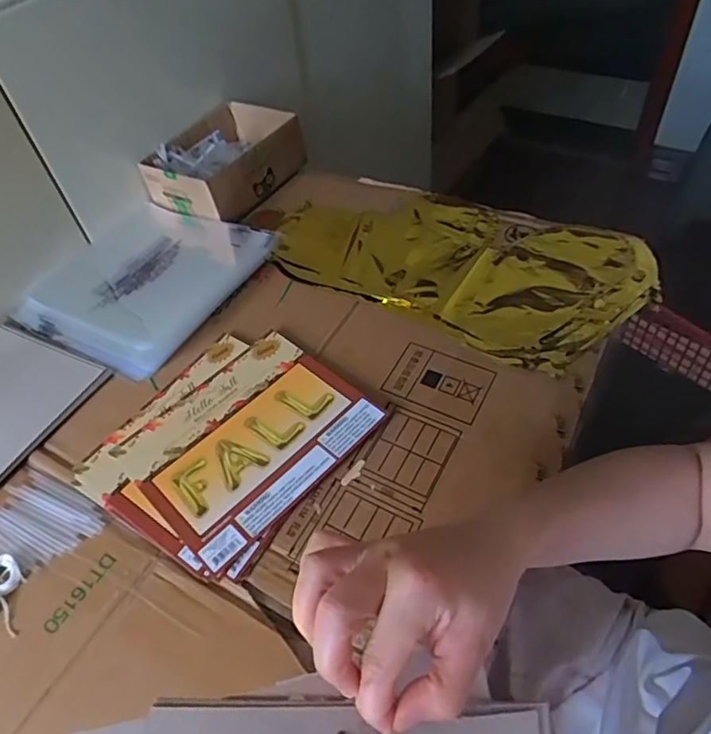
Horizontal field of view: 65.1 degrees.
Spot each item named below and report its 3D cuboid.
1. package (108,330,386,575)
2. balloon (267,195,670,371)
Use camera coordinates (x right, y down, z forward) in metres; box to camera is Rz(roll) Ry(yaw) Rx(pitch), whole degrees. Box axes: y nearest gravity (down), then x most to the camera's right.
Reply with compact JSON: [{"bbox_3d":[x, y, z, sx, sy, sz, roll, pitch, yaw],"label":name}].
[{"bbox_3d":[-0.095,0.060,0.496,0.159,0.011,0.188,35,62,30],"label":"package"},{"bbox_3d":[0.111,-0.133,0.651,0.410,0.035,0.246,24,57,24],"label":"balloon"}]

